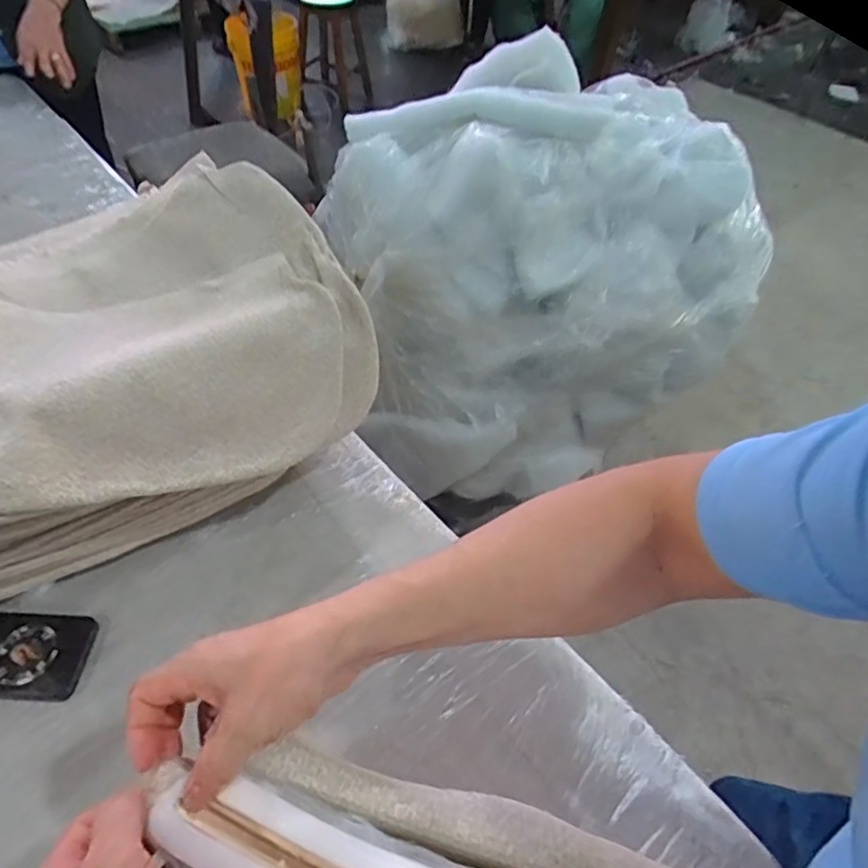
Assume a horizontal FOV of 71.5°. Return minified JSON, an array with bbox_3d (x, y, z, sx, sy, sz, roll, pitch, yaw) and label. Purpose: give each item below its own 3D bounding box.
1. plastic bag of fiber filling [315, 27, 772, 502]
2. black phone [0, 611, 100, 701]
[{"bbox_3d":[0.192,-0.352,1.453,0.895,0.656,0.702,-15,53,-14],"label":"plastic bag of fiber filling"},{"bbox_3d":[-0.425,0.216,0.592,0.163,0.009,0.081,3,51,-1],"label":"black phone"}]

